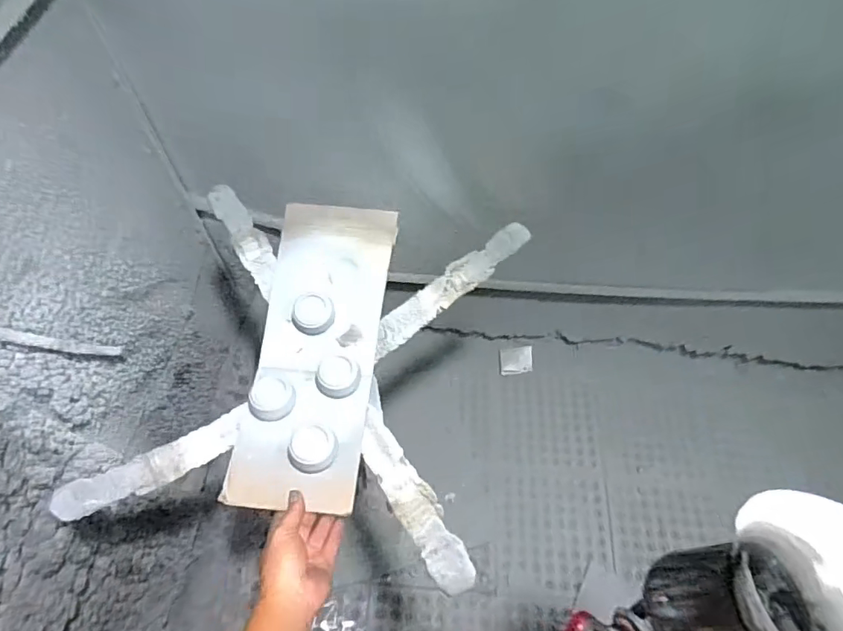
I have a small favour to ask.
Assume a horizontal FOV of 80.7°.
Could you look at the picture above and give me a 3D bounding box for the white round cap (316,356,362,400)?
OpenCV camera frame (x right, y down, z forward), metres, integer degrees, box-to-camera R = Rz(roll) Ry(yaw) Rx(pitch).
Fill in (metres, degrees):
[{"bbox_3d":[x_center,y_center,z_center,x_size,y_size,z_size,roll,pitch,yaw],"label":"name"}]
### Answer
[{"bbox_3d":[-0.122,0.090,0.720,0.057,0.036,0.053,1,60,-2],"label":"white round cap"}]

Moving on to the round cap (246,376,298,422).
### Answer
[{"bbox_3d":[-0.210,0.117,0.696,0.059,0.032,0.053,1,60,-2],"label":"round cap"}]

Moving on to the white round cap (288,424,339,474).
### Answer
[{"bbox_3d":[-0.144,0.178,0.660,0.059,0.033,0.061,1,60,-2],"label":"white round cap"}]

